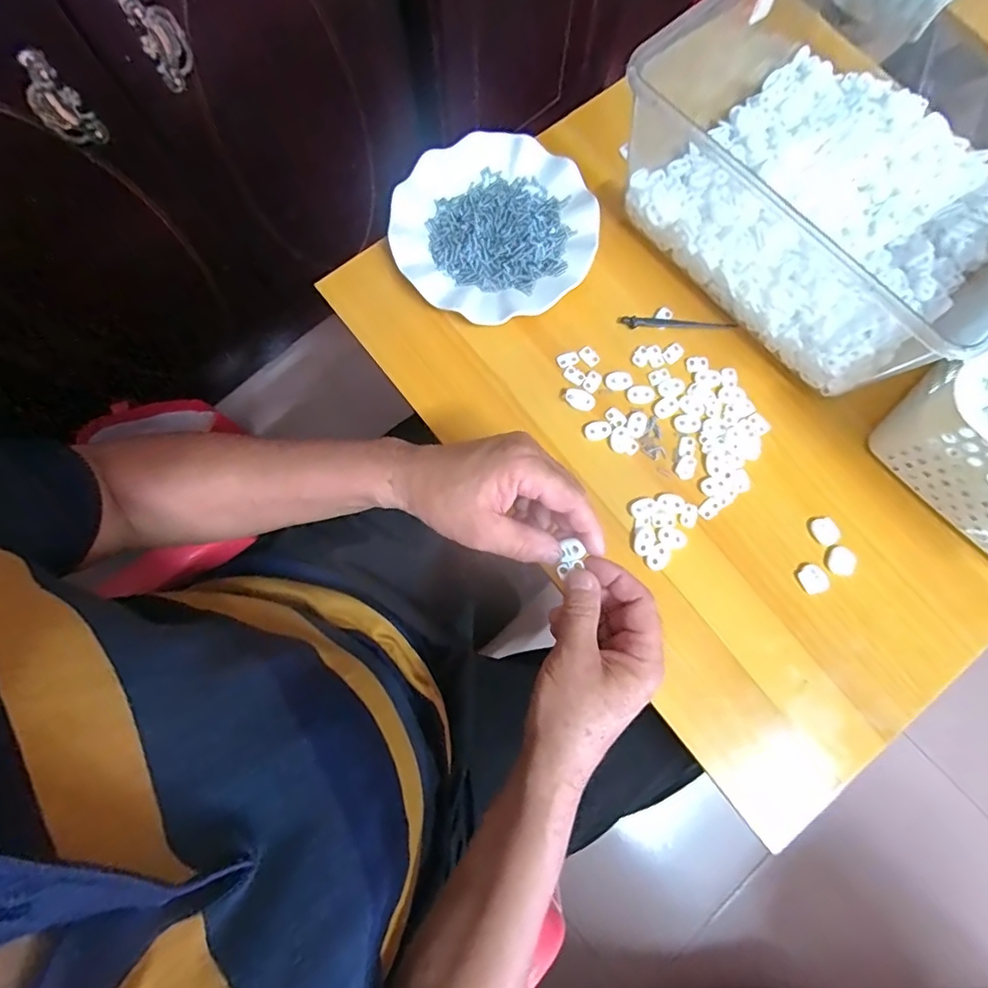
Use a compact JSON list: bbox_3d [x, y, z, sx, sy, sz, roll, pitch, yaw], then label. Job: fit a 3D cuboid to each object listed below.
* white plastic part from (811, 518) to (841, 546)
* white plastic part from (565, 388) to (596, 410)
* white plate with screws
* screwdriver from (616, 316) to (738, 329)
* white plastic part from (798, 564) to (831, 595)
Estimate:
[{"bbox_3d":[0.274,0.031,0.438,0.020,0.004,0.023,-19,79,-5],"label":"white plastic part"},{"bbox_3d":[0.075,-0.082,0.460,0.027,0.011,0.017,18,78,3],"label":"white plastic part"},{"bbox_3d":[0.001,-0.238,0.482,0.176,0.025,0.172,0,78,-1],"label":"white plate with screws"},{"bbox_3d":[0.165,-0.154,0.475,0.103,0.004,0.010,0,78,-1],"label":"screwdriver"},{"bbox_3d":[0.259,0.069,0.430,0.019,0.007,0.023,-24,79,-6],"label":"white plastic part"}]

